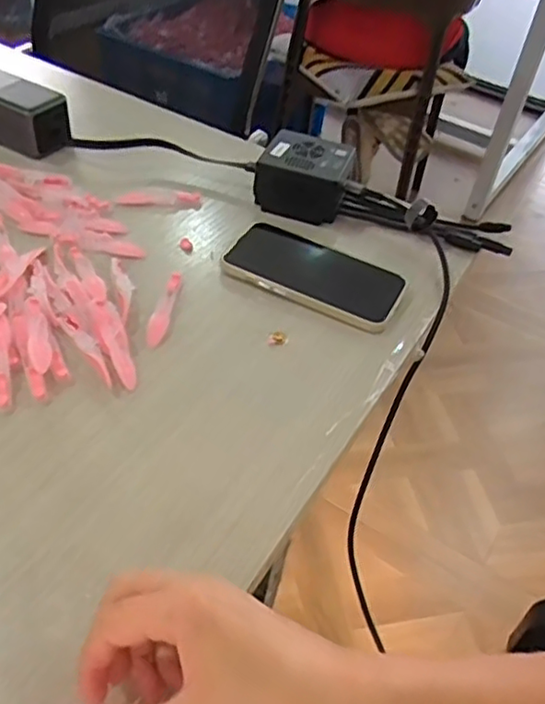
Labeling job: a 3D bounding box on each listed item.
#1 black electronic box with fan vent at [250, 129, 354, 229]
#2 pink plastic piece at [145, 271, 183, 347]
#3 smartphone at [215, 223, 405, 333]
[{"bbox_3d":[0.029,-0.162,0.607,0.083,0.055,0.070,15,45,6],"label":"black electronic box with fan vent"},{"bbox_3d":[-0.082,-0.034,0.489,0.015,0.009,0.077,9,45,0],"label":"pink plastic piece"},{"bbox_3d":[0.034,-0.066,0.537,0.146,0.014,0.077,23,47,14],"label":"smartphone"}]

